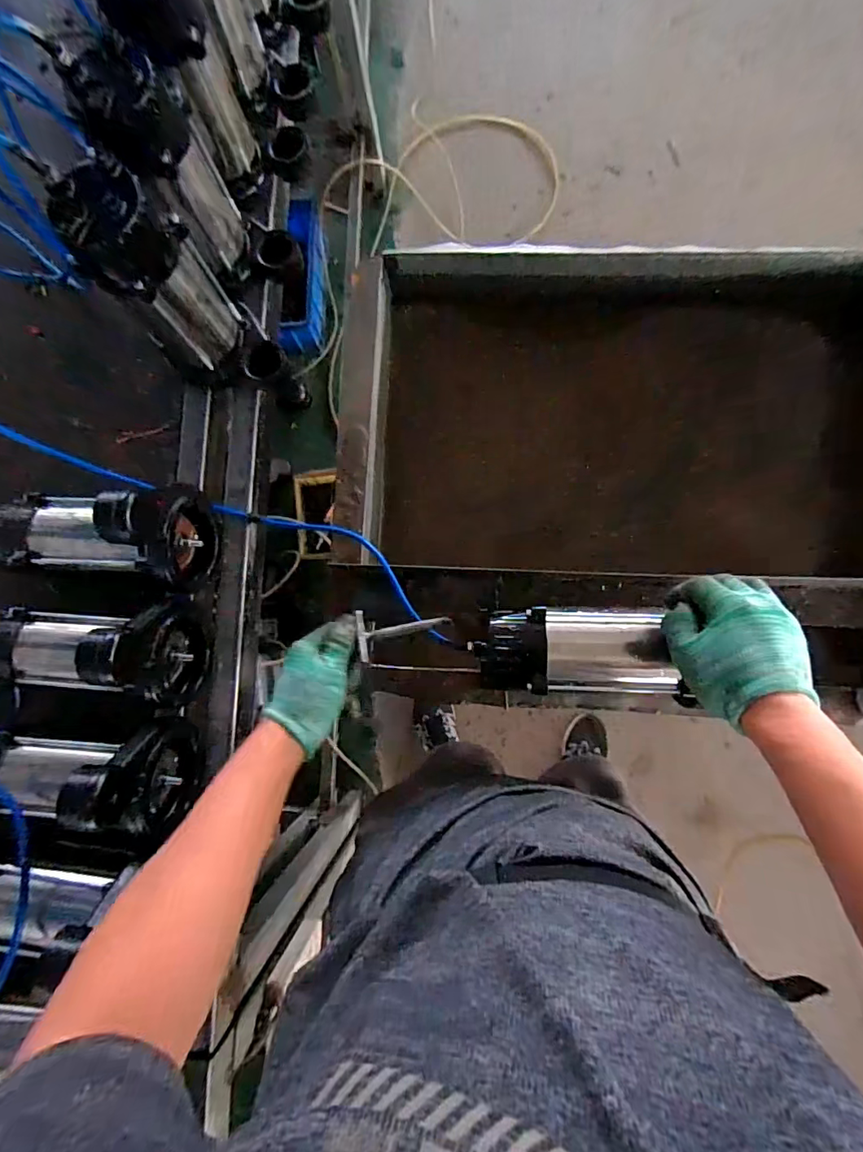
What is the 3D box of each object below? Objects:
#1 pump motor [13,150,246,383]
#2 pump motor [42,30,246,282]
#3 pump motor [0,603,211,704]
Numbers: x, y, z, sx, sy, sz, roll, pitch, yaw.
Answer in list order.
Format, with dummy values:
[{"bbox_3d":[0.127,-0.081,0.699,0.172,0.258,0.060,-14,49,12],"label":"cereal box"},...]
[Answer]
[{"bbox_3d":[-0.293,-0.316,0.550,0.099,0.222,0.095,0,83,4],"label":"pump motor"},{"bbox_3d":[-0.290,-0.435,0.566,0.088,0.216,0.115,8,83,5],"label":"pump motor"},{"bbox_3d":[-0.405,0.088,0.555,0.247,0.157,0.106,-1,83,4],"label":"pump motor"}]

